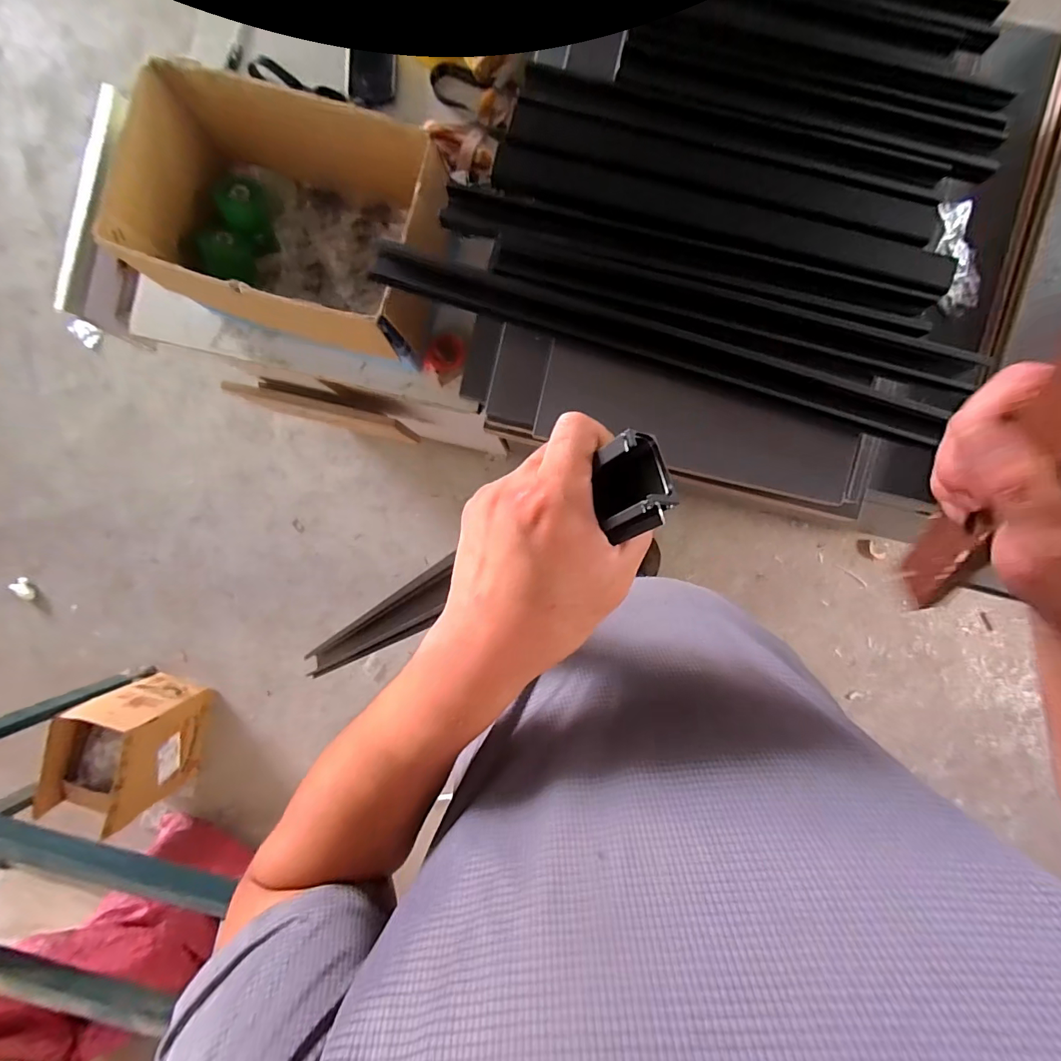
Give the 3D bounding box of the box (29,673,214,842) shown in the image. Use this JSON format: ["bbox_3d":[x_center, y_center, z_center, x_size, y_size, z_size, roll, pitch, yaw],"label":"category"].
[{"bbox_3d":[-1.119,0.608,1.301,0.188,0.301,0.299,5,91,1],"label":"box"}]

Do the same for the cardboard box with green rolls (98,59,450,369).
[{"bbox_3d":[-0.310,-0.404,0.635,0.386,0.183,0.241,15,91,1],"label":"cardboard box with green rolls"}]

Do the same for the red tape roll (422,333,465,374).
[{"bbox_3d":[-0.129,-0.272,0.711,0.059,0.017,0.062,0,91,1],"label":"red tape roll"}]

